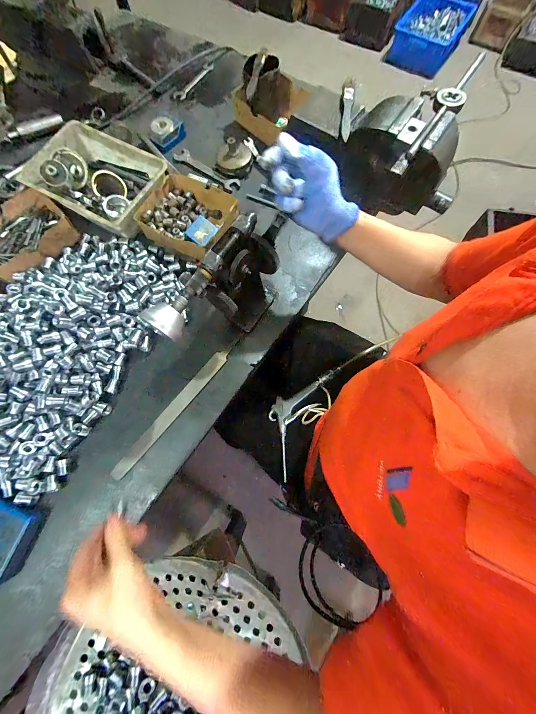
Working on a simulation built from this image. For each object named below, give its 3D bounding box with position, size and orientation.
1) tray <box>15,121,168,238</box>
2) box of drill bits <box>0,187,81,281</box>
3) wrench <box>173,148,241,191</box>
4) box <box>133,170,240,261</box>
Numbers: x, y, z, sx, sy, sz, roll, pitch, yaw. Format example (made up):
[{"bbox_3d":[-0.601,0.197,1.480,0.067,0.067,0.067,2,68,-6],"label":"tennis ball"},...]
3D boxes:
[{"bbox_3d":[-0.342,-0.354,0.563,0.256,0.071,0.174,28,75,10],"label":"tray"},{"bbox_3d":[-0.483,-0.240,0.538,0.178,0.036,0.154,-41,76,-10],"label":"box of drill bits"},{"bbox_3d":[-0.136,-0.420,0.618,0.174,0.013,0.033,35,77,11],"label":"wrench"},{"bbox_3d":[-0.155,-0.278,0.543,0.179,0.048,0.148,28,75,10],"label":"box"}]

